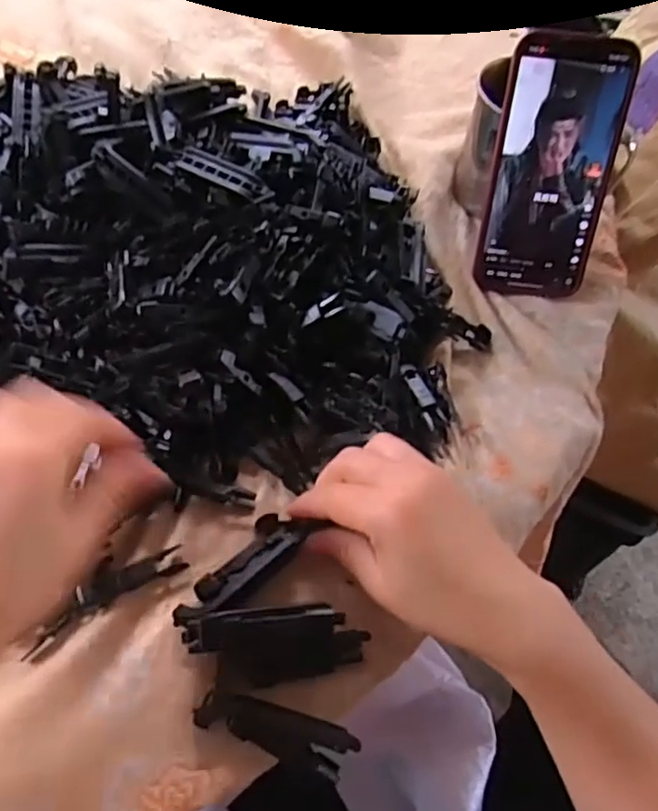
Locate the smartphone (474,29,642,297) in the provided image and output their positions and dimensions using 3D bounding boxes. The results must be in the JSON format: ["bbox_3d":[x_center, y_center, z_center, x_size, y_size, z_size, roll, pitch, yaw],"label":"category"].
[{"bbox_3d":[0.144,-0.151,0.411,0.076,0.156,0.013,6,26,1],"label":"smartphone"}]

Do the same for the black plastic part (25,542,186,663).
[{"bbox_3d":[-0.117,0.095,0.324,0.085,0.012,0.021,-28,64,-18],"label":"black plastic part"}]

